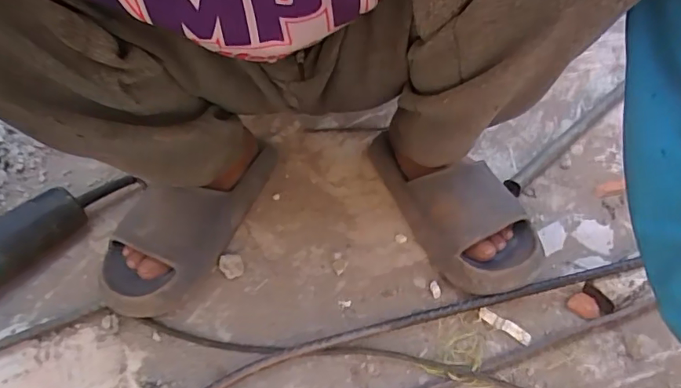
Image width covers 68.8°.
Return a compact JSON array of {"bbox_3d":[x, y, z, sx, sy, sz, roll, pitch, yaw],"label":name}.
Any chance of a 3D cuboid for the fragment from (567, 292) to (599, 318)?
[{"bbox_3d":[0.252,0.116,0.515,0.024,0.008,0.029,-25,51,-18],"label":"fragment"}]

